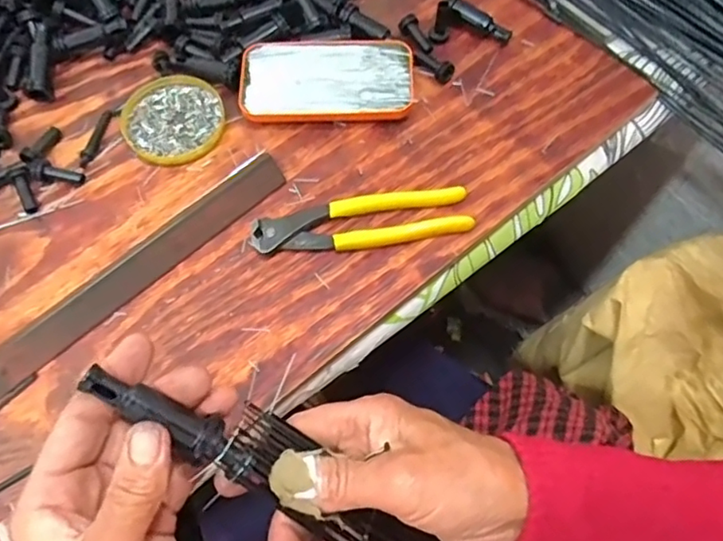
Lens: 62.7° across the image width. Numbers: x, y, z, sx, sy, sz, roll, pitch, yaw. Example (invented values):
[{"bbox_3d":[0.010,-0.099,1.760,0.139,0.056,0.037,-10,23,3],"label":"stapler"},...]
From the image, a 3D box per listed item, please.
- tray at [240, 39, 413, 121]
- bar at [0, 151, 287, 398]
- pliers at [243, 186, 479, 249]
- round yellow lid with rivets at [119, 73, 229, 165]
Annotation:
[{"bbox_3d":[-0.029,-0.162,0.505,0.142,0.019,0.071,1,65,1],"label":"tray"},{"bbox_3d":[-0.167,-0.003,0.436,0.267,0.014,0.032,-42,71,-17],"label":"bar"},{"bbox_3d":[0.000,-0.037,0.454,0.163,0.014,0.037,-7,65,-3],"label":"pliers"},{"bbox_3d":[-0.158,-0.129,0.501,0.082,0.007,0.085,0,65,1],"label":"round yellow lid with rivets"}]

